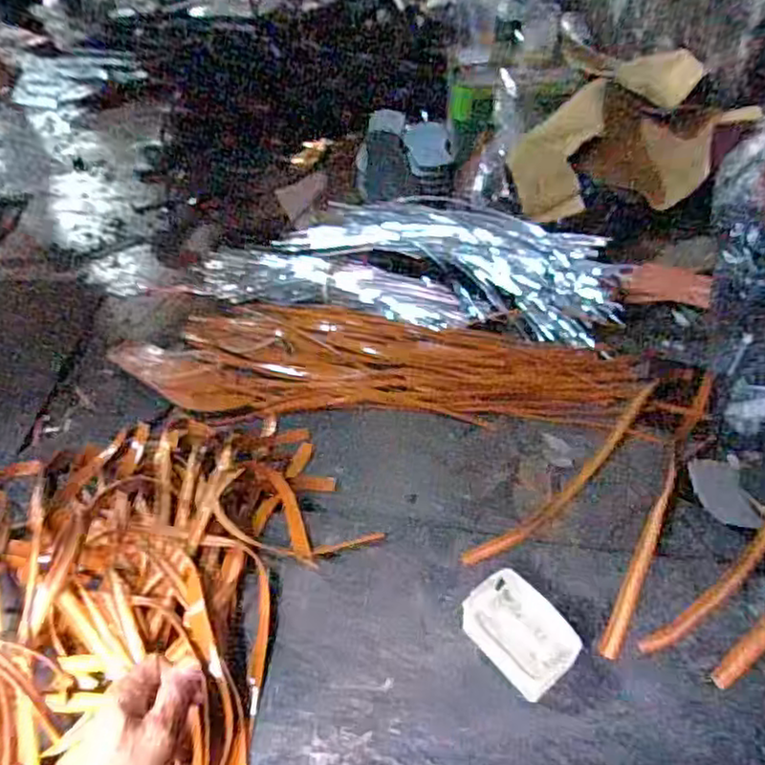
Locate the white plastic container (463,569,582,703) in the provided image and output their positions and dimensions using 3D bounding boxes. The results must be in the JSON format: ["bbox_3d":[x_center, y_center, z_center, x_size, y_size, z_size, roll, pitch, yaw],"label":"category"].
[{"bbox_3d":[0.128,0.238,0.625,0.075,0.048,0.103,-32,49,-23],"label":"white plastic container"}]

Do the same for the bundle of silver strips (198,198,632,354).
[{"bbox_3d":[0.028,-0.237,1.111,0.716,0.118,0.302,12,46,11],"label":"bundle of silver strips"}]

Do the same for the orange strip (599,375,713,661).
[{"bbox_3d":[0.327,0.126,0.763,0.021,0.046,0.448,24,50,21],"label":"orange strip"}]

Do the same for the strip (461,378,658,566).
[{"bbox_3d":[0.243,0.104,0.806,0.404,0.012,0.040,-32,56,-33],"label":"strip"}]

